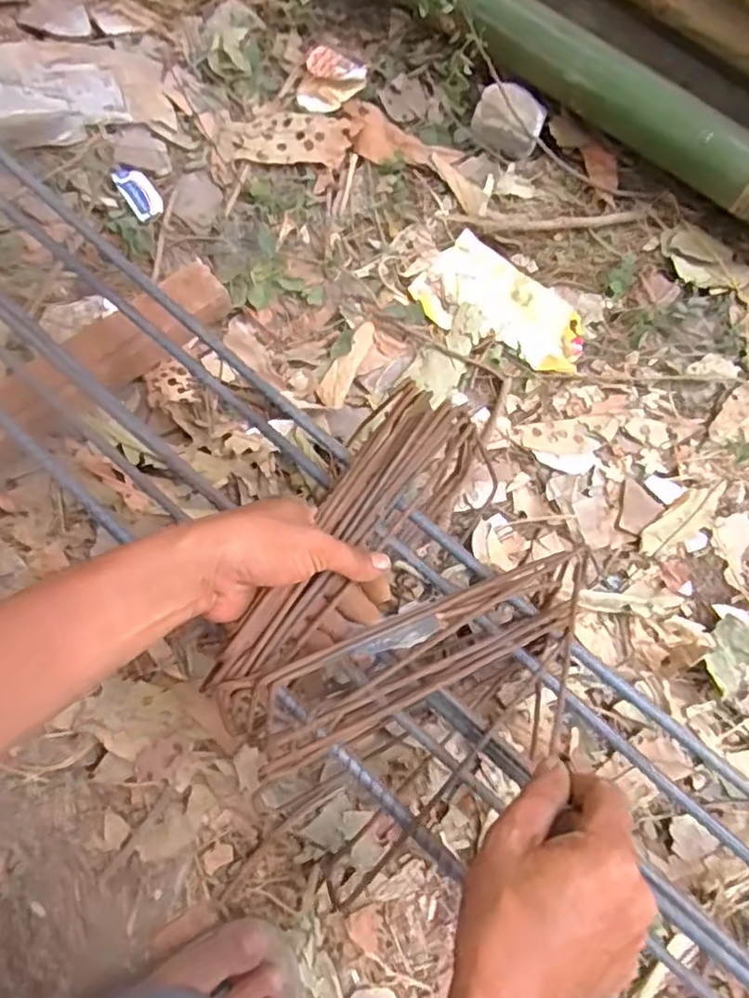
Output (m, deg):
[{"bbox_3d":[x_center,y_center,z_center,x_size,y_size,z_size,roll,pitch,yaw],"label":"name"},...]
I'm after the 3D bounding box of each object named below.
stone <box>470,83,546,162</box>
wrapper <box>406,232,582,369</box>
[{"bbox_3d":[0.151,-0.419,0.721,0.082,0.049,0.053,17,70,4],"label":"stone"},{"bbox_3d":[0.136,-0.200,0.694,0.184,0.020,0.109,37,73,11],"label":"wrapper"}]

